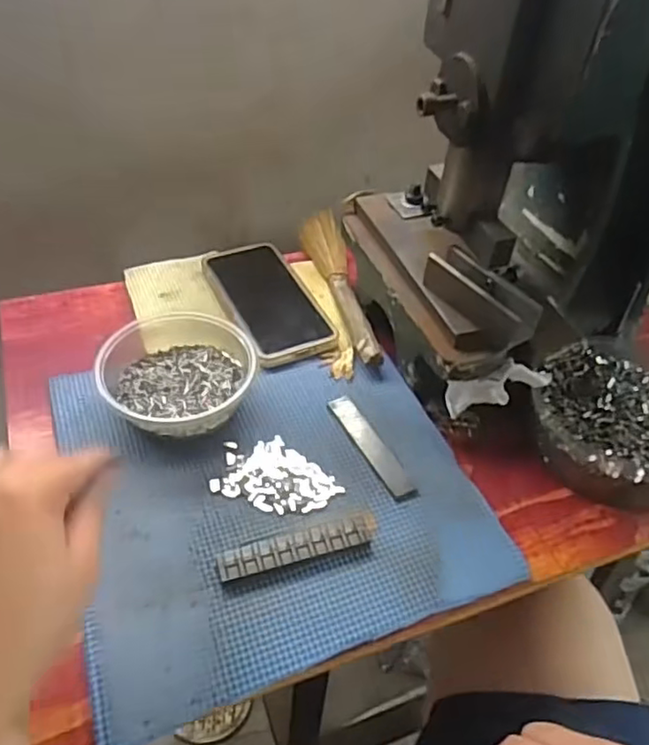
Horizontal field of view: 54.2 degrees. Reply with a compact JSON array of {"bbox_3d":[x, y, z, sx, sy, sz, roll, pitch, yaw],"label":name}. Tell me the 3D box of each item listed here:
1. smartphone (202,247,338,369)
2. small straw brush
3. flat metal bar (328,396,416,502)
[{"bbox_3d":[-0.052,-0.069,0.577,0.074,0.011,0.152,-18,50,-22],"label":"smartphone"},{"bbox_3d":[0.014,-0.090,0.599,0.035,0.018,0.228,-5,46,-11],"label":"small straw brush"},{"bbox_3d":[0.034,0.053,0.475,0.020,0.004,0.098,-19,51,-23],"label":"flat metal bar"}]

